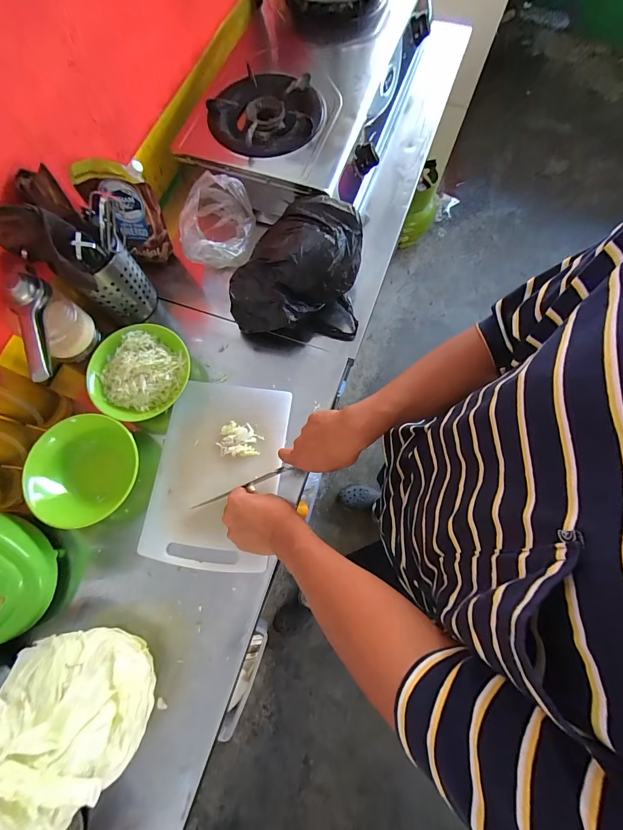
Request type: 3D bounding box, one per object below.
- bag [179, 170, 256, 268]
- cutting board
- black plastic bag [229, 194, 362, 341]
[{"bbox_3d":[-0.177,-0.349,0.637,0.132,0.100,0.148,-5,74,-1],"label":"bag"},{"bbox_3d":[-0.158,0.093,0.569,0.208,0.017,0.304,6,74,3],"label":"cutting board"},{"bbox_3d":[-0.027,-0.262,0.616,0.224,0.125,0.226,0,74,1],"label":"black plastic bag"}]

